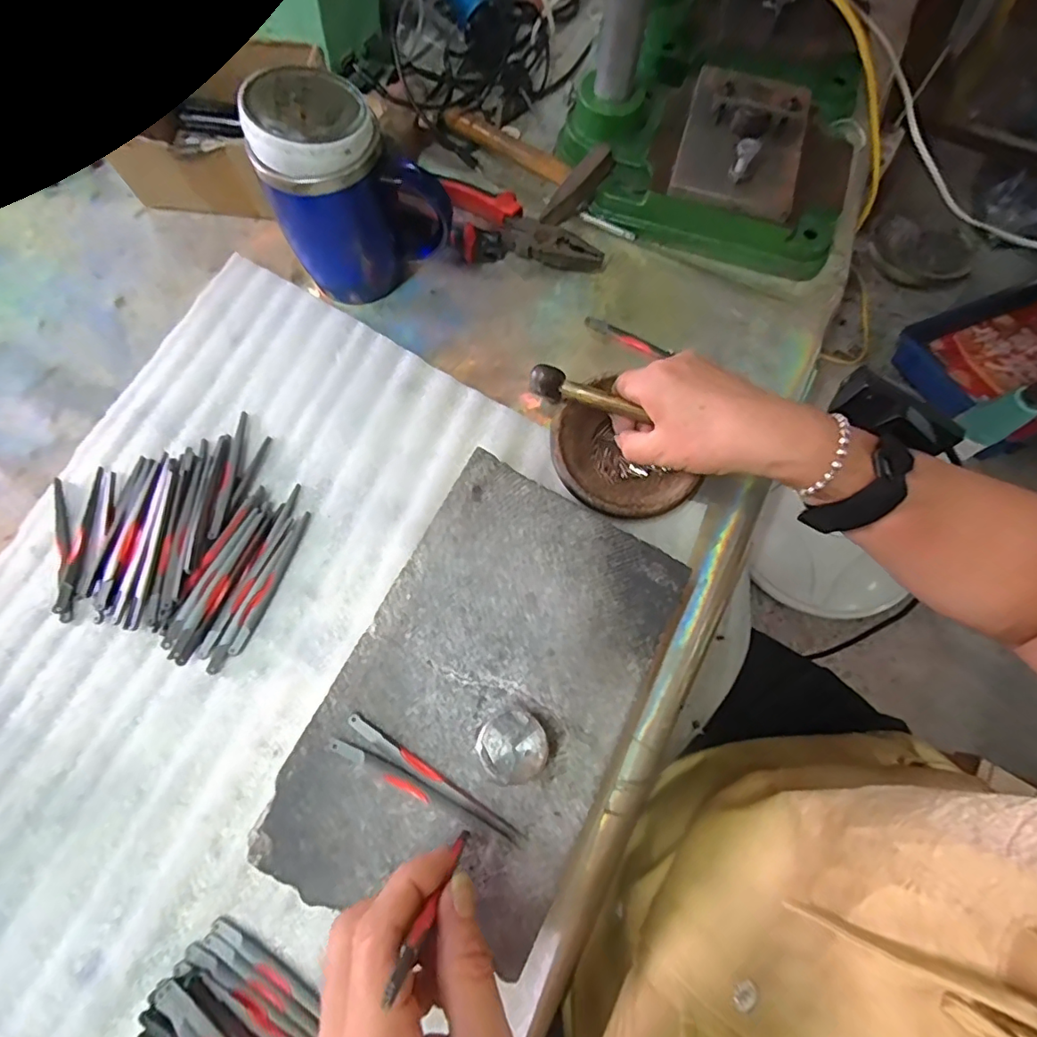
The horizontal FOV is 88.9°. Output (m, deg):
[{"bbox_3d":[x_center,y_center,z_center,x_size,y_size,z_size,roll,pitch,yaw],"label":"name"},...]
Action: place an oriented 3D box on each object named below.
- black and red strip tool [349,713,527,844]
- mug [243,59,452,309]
[{"bbox_3d":[-0.043,0.134,0.273,0.107,0.004,0.007,31,73,9],"label":"black and red strip tool"},{"bbox_3d":[-0.112,-0.233,0.382,0.115,0.133,0.069,-8,71,-4],"label":"mug"}]

